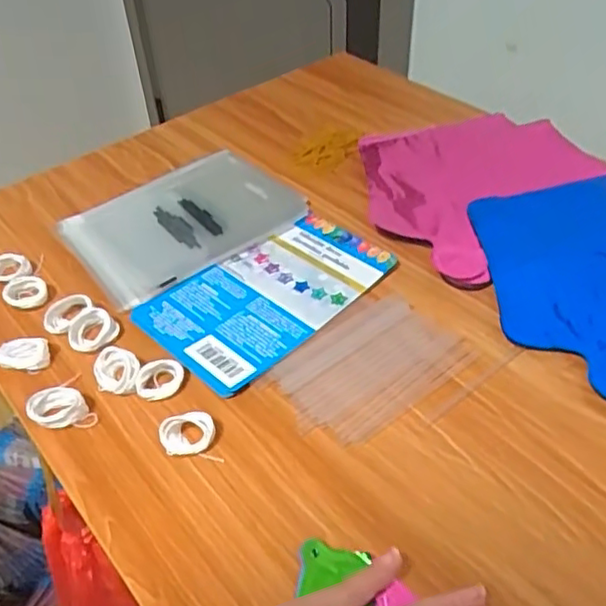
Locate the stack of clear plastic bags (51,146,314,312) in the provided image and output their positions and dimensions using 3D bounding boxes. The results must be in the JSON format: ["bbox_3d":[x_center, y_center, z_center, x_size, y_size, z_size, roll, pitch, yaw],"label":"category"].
[{"bbox_3d":[-0.109,-0.078,0.571,0.191,0.008,0.151,-30,49,-25],"label":"stack of clear plastic bags"}]

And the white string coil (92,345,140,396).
[{"bbox_3d":[-0.129,0.047,0.439,0.030,0.011,0.038,-23,47,-18],"label":"white string coil"}]

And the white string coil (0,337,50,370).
[{"bbox_3d":[-0.200,0.037,0.454,0.034,0.015,0.020,-4,44,0],"label":"white string coil"}]

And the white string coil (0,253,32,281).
[{"bbox_3d":[-0.244,-0.029,0.525,0.041,0.010,0.028,6,45,11],"label":"white string coil"}]

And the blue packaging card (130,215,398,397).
[{"bbox_3d":[-0.024,-0.009,0.497,0.185,0.010,0.113,-34,51,-27],"label":"blue packaging card"}]

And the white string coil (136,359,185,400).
[{"bbox_3d":[-0.097,0.051,0.429,0.031,0.010,0.023,-11,44,-7],"label":"white string coil"}]

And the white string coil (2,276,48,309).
[{"bbox_3d":[-0.221,-0.010,0.503,0.032,0.012,0.036,-22,46,-18],"label":"white string coil"}]

